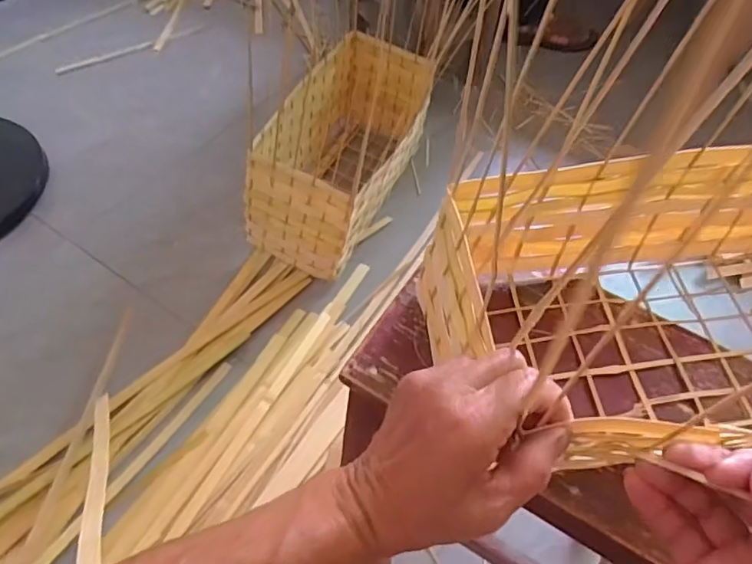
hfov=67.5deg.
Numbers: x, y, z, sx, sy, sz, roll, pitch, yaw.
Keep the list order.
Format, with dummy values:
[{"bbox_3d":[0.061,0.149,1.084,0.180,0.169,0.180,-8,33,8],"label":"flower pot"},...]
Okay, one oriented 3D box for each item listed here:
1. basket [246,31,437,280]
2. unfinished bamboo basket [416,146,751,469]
[{"bbox_3d":[-0.048,-0.251,1.021,0.203,0.210,0.452,18,53,10],"label":"basket"},{"bbox_3d":[0.272,0.003,0.470,0.406,0.154,0.179,-6,56,-3],"label":"unfinished bamboo basket"}]

